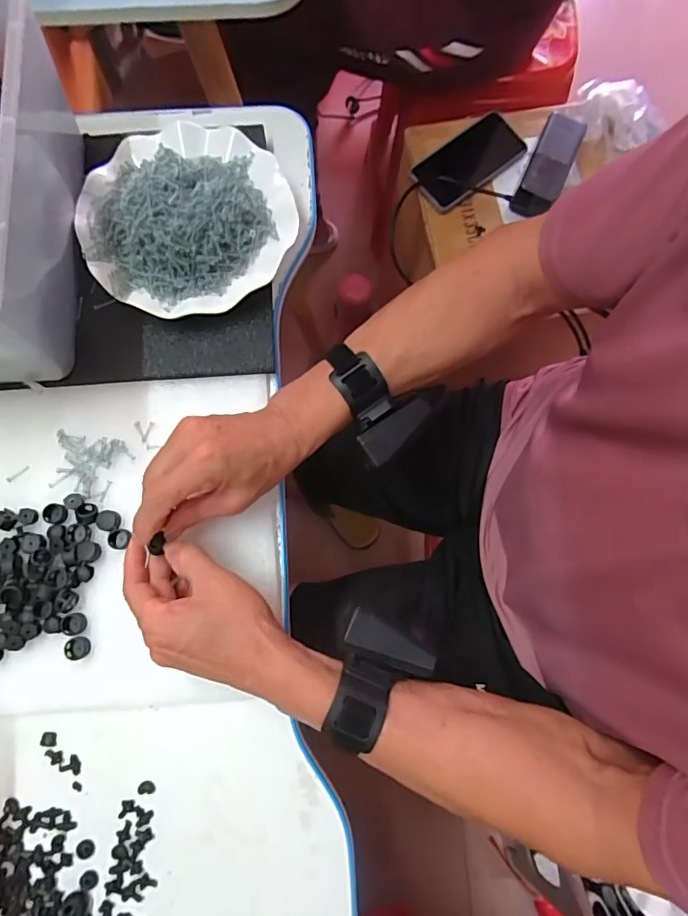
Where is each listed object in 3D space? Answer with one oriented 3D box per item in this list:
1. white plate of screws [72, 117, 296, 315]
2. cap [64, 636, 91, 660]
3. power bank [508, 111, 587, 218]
[{"bbox_3d":[-0.138,-0.215,0.442,0.180,0.054,0.173,0,78,-1],"label":"white plate of screws"},{"bbox_3d":[-0.209,0.149,0.402,0.017,0.010,0.017,0,78,-1],"label":"cap"},{"bbox_3d":[0.274,-0.391,0.686,0.055,0.035,0.139,24,79,4],"label":"power bank"}]

